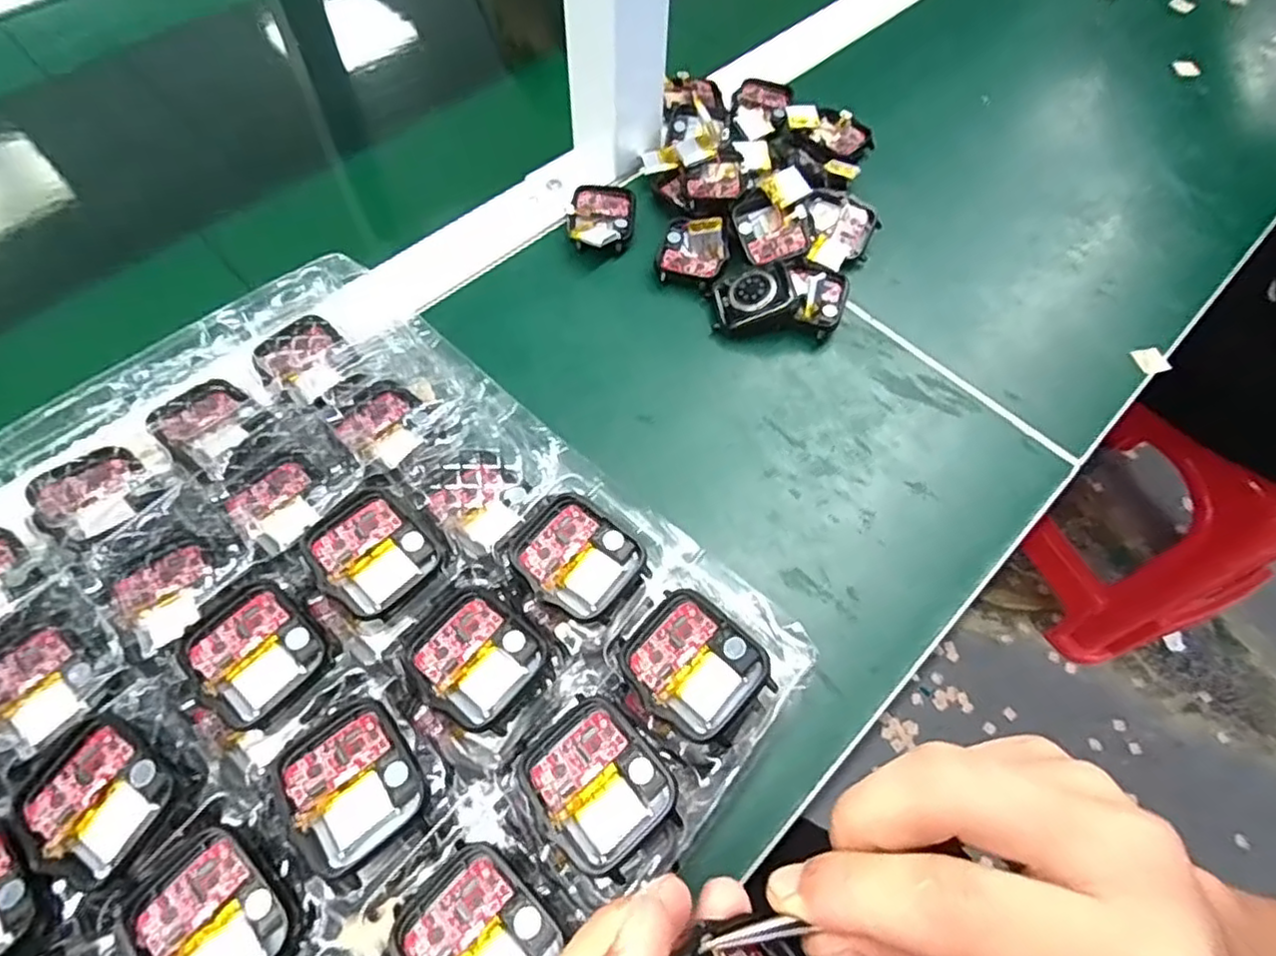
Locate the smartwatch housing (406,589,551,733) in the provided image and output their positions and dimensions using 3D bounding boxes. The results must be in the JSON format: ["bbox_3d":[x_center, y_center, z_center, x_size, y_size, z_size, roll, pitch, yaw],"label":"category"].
[{"bbox_3d":[-0.055,0.059,0.226,0.038,0.004,0.043,-39,69,-20],"label":"smartwatch housing"}]

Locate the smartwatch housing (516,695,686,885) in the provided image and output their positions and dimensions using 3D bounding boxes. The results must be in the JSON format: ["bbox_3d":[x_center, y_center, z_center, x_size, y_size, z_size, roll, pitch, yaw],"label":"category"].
[{"bbox_3d":[-0.013,0.092,0.205,0.037,0.007,0.045,-35,68,-19],"label":"smartwatch housing"}]

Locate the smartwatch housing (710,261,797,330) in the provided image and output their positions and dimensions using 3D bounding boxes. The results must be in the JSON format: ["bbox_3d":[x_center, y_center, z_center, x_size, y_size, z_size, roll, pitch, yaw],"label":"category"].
[{"bbox_3d":[0.061,-0.096,0.359,0.043,0.013,0.034,-11,65,9],"label":"smartwatch housing"}]

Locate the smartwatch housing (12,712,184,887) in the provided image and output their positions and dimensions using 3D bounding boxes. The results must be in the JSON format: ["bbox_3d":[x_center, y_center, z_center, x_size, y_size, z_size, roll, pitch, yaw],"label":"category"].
[{"bbox_3d":[-0.161,0.095,0.202,0.042,0.009,0.037,39,67,18],"label":"smartwatch housing"}]

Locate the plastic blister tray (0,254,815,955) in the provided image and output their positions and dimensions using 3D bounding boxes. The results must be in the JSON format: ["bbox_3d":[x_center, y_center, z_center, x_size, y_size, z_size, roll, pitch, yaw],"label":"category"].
[{"bbox_3d":[-0.128,0.062,0.224,0.285,0.025,0.267,39,67,18],"label":"plastic blister tray"}]

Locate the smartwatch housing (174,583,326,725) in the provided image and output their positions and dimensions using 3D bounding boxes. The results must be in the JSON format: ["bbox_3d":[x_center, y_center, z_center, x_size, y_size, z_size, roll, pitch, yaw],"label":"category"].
[{"bbox_3d":[-0.129,0.059,0.229,0.043,0.009,0.036,40,67,18],"label":"smartwatch housing"}]

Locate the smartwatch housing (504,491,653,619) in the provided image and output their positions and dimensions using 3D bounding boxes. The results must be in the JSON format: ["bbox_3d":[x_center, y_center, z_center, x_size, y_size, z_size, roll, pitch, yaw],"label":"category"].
[{"bbox_3d":[-0.022,0.027,0.245,0.038,0.005,0.044,-40,69,-21],"label":"smartwatch housing"}]

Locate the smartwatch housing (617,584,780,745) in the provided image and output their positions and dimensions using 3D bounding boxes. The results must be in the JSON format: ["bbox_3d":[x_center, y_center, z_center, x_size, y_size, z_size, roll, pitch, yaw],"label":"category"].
[{"bbox_3d":[0.018,0.061,0.222,0.038,0.009,0.045,-42,64,-8],"label":"smartwatch housing"}]

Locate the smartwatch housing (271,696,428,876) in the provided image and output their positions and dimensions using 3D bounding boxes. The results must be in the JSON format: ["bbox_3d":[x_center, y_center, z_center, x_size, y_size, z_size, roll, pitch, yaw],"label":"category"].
[{"bbox_3d":[-0.088,0.092,0.205,0.037,0.009,0.044,-34,67,-18],"label":"smartwatch housing"}]

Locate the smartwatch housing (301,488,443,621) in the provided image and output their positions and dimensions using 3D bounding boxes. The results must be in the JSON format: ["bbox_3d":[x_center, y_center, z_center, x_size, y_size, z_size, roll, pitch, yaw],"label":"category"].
[{"bbox_3d":[-0.096,0.027,0.245,0.042,0.012,0.038,40,67,18],"label":"smartwatch housing"}]

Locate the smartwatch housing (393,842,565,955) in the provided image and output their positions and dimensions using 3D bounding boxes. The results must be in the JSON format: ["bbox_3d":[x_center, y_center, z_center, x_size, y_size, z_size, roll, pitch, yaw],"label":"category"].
[{"bbox_3d":[-0.045,0.126,0.185,0.041,0.006,0.037,37,66,17],"label":"smartwatch housing"}]

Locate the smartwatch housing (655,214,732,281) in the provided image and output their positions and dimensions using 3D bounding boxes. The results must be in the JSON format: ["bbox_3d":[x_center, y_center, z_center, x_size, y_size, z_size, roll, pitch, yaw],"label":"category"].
[{"bbox_3d":[0.030,-0.127,0.373,0.038,0.014,0.039,9,73,8],"label":"smartwatch housing"}]

